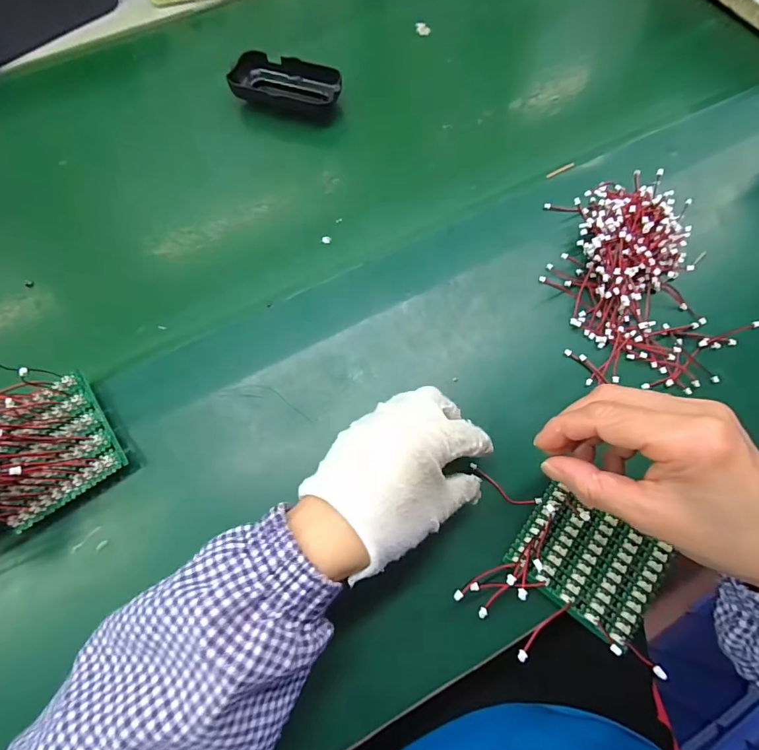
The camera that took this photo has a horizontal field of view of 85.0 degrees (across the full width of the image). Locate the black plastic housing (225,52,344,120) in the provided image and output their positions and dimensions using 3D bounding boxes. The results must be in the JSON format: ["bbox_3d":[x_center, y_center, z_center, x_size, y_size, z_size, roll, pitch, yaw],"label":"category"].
[{"bbox_3d":[-0.092,-0.294,0.428,0.110,0.031,0.053,21,74,7],"label":"black plastic housing"}]

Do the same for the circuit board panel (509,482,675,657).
[{"bbox_3d":[0.139,0.122,0.275,0.087,0.009,0.070,37,77,11],"label":"circuit board panel"}]

